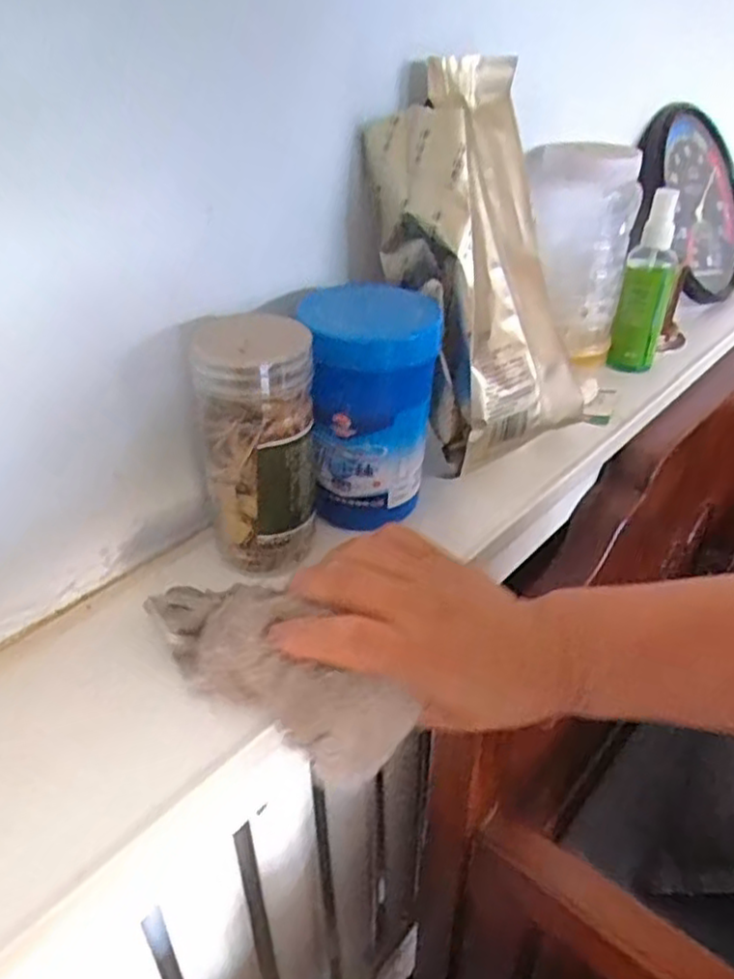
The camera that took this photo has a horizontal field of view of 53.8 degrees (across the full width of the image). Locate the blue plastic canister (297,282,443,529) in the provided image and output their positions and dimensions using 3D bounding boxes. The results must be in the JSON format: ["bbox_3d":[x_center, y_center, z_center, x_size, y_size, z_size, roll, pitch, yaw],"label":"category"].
[{"bbox_3d":[0.004,-0.048,0.415,0.068,0.128,0.065,2,34,3],"label":"blue plastic canister"}]

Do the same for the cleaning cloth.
[{"bbox_3d":[-0.044,0.081,0.338,0.134,0.043,0.054,31,42,14],"label":"cleaning cloth"}]

